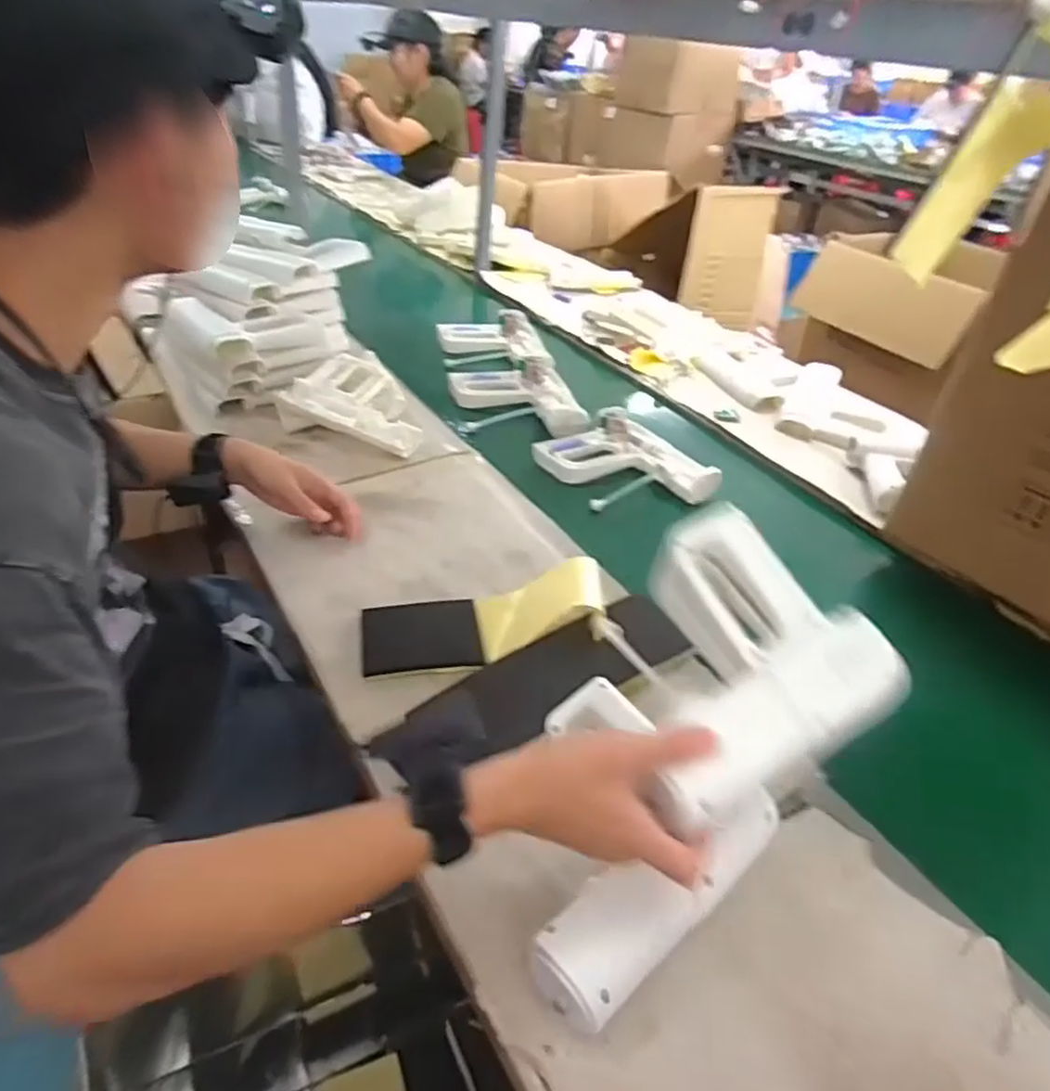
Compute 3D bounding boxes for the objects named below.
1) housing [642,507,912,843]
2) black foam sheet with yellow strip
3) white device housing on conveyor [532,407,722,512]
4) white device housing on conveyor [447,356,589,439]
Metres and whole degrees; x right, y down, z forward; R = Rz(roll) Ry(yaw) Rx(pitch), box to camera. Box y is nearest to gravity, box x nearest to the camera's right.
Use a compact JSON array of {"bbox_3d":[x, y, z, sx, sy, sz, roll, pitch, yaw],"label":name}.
[{"bbox_3d":[0.138,0.077,0.515,0.210,0.063,0.194,-21,59,-24],"label":"housing"},{"bbox_3d":[-0.039,0.076,0.736,0.248,0.034,0.093,-16,39,-4],"label":"black foam sheet with yellow strip"},{"bbox_3d":[0.139,-0.112,1.016,0.174,0.047,0.230,-21,44,-31],"label":"white device housing on conveyor"},{"bbox_3d":[-0.014,-0.238,1.156,0.205,0.046,0.219,-2,37,-9],"label":"white device housing on conveyor"}]

